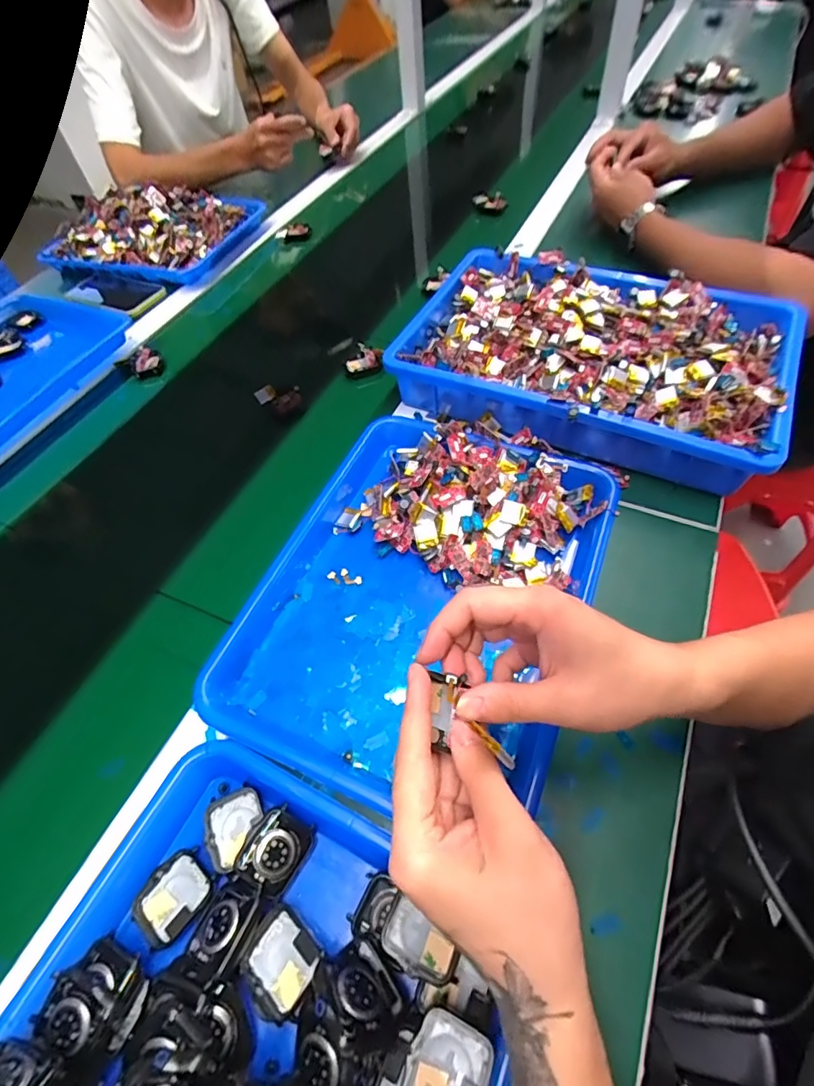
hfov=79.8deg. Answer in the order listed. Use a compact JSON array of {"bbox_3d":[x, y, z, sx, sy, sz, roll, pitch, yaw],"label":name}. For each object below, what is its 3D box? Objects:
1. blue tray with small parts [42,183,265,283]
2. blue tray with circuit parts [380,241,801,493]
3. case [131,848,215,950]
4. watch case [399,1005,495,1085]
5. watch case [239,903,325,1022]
[{"bbox_3d":[-0.424,-0.529,0.820,0.305,0.067,0.231,14,58,13],"label":"blue tray with small parts"},{"bbox_3d":[0.191,-0.201,0.528,0.381,0.069,0.244,23,60,18],"label":"blue tray with circuit parts"},{"bbox_3d":[-0.143,0.218,0.301,0.038,0.010,0.044,35,65,24],"label":"case"},{"bbox_3d":[0.019,0.257,0.236,0.038,0.011,0.042,18,59,15],"label":"watch case"},{"bbox_3d":[-0.070,0.231,0.268,0.039,0.013,0.041,29,62,22],"label":"watch case"}]

